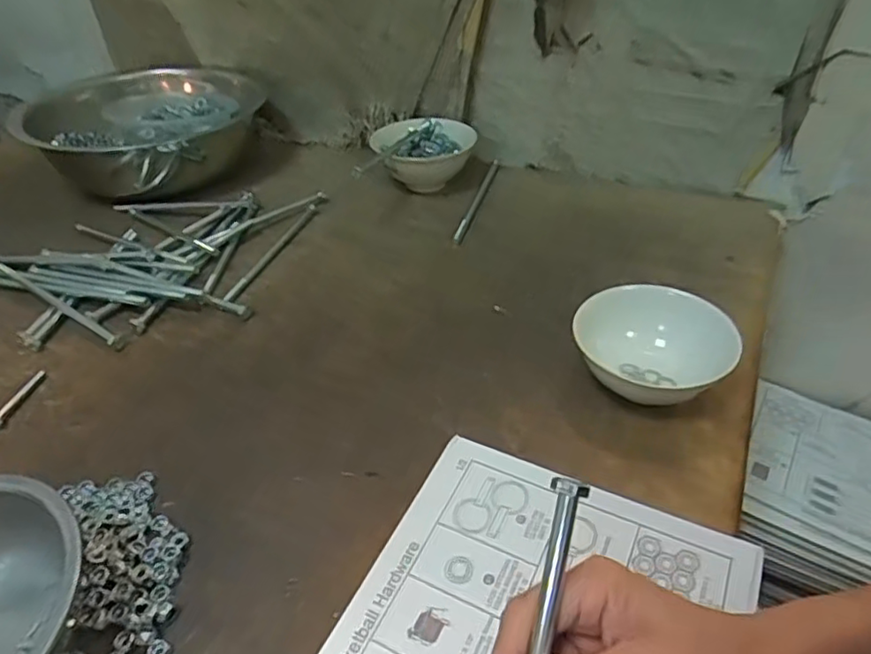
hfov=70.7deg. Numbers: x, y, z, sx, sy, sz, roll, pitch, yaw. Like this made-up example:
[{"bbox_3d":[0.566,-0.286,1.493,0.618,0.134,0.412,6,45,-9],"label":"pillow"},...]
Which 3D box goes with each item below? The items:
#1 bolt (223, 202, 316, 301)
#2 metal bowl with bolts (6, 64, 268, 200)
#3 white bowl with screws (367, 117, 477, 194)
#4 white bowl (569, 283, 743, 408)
[{"bbox_3d":[-0.193,-0.093,0.741,0.017,0.010,0.210,9,41,17],"label":"bolt"},{"bbox_3d":[-0.411,-0.303,0.921,0.257,0.116,0.280,-3,39,2],"label":"metal bowl with bolts"},{"bbox_3d":[-0.017,-0.230,0.853,0.132,0.071,0.133,-3,39,2],"label":"white bowl with screws"},{"bbox_3d":[0.192,0.025,0.531,0.124,0.058,0.124,-3,39,2],"label":"white bowl"}]

